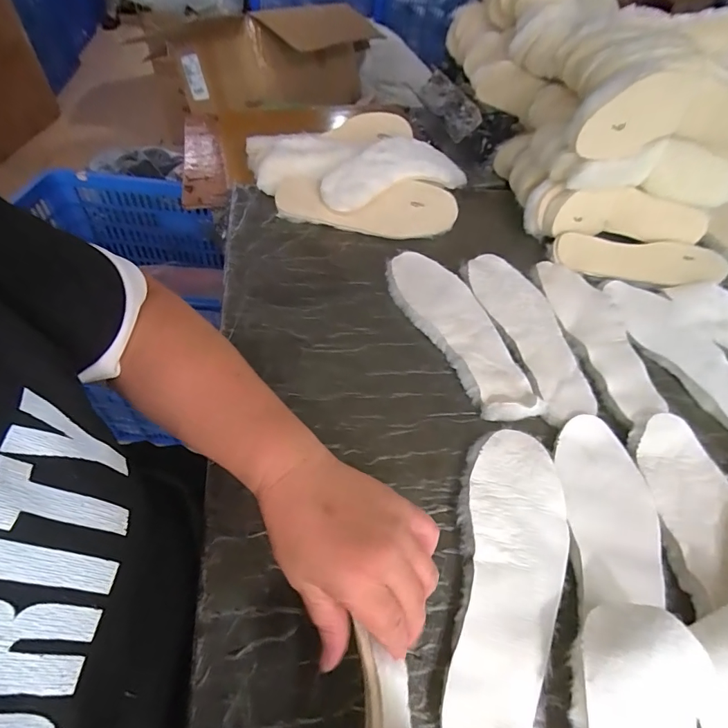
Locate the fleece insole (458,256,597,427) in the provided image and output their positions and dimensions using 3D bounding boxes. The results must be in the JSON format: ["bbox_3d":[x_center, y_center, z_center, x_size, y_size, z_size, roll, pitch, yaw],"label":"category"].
[{"bbox_3d":[0.212,-0.049,0.547,0.094,0.009,0.267,-9,53,-13],"label":"fleece insole"}]

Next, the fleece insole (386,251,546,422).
[{"bbox_3d":[0.117,-0.047,0.533,0.095,0.017,0.273,-14,55,-16],"label":"fleece insole"}]

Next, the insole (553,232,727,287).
[{"bbox_3d":[0.426,-0.161,0.654,0.269,0.017,0.090,6,52,-1],"label":"insole"}]

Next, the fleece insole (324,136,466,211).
[{"bbox_3d":[0.053,-0.304,0.697,0.270,0.080,0.102,-18,56,-18],"label":"fleece insole"}]

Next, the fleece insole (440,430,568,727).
[{"bbox_3d":[0.126,0.179,0.371,0.092,0.020,0.267,15,52,6],"label":"fleece insole"}]

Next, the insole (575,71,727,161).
[{"bbox_3d":[0.420,-0.312,0.550,0.301,0.096,0.034,-3,52,-8],"label":"insole"}]

